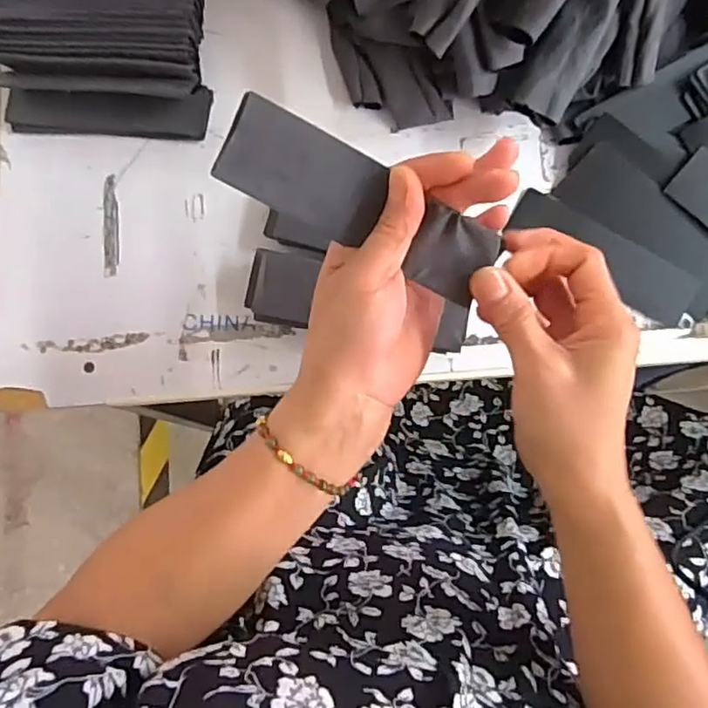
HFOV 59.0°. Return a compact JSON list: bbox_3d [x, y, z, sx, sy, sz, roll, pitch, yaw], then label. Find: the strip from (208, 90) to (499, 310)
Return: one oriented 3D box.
[{"bbox_3d":[0.003,-0.075,0.314,0.142,0.007,0.043,27,108,-9],"label":"strip"}]

